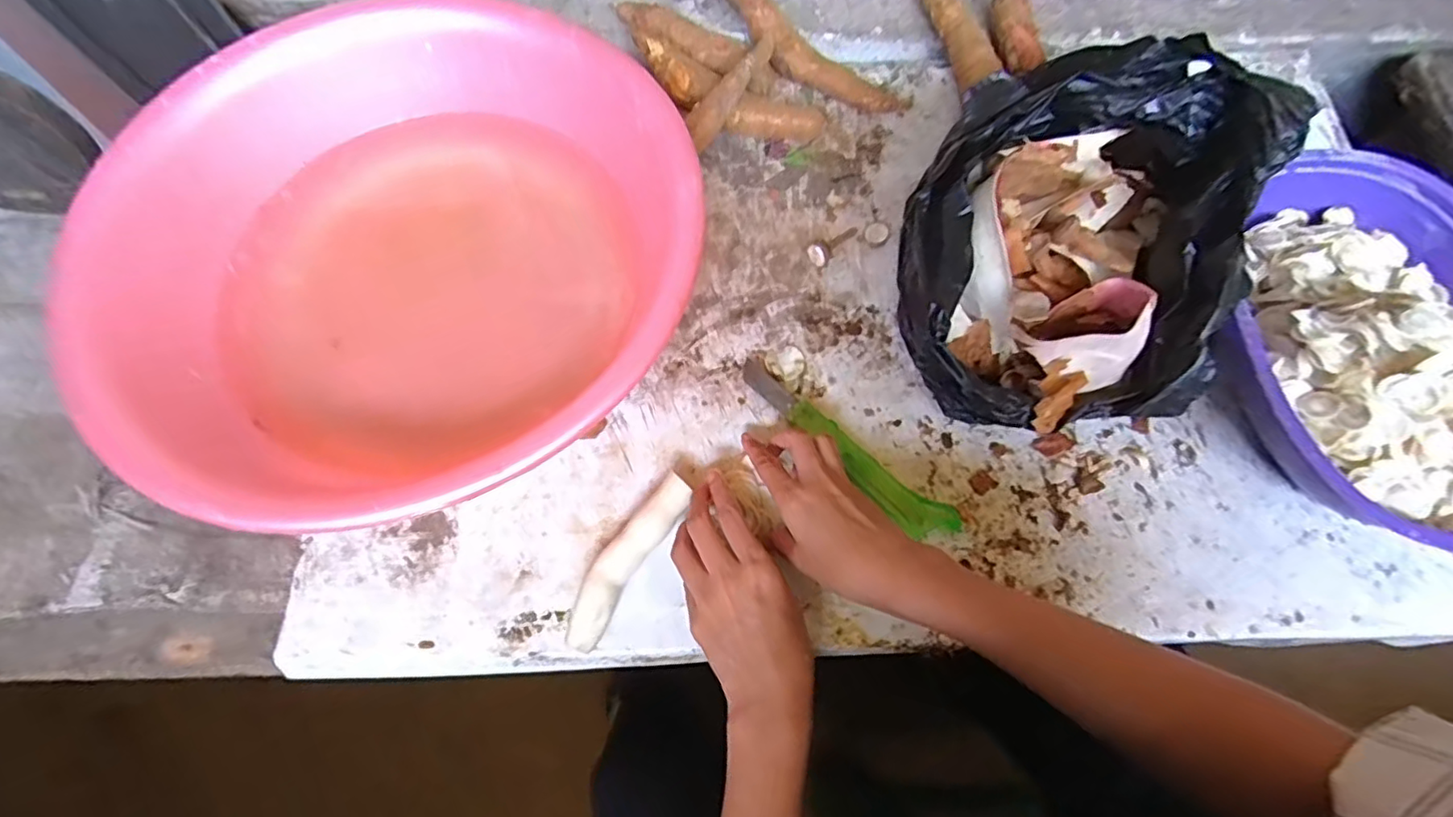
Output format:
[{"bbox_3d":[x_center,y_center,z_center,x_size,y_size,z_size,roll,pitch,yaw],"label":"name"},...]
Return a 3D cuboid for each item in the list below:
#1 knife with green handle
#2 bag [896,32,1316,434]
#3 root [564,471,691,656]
[{"bbox_3d":[0.088,0.026,0.467,0.196,0.019,0.032,43,76,14],"label":"knife with green handle"},{"bbox_3d":[0.254,-0.133,0.459,0.218,0.139,0.300,15,71,6],"label":"bag"},{"bbox_3d":[-0.069,0.105,0.434,0.030,0.027,0.128,31,73,11],"label":"root"}]

